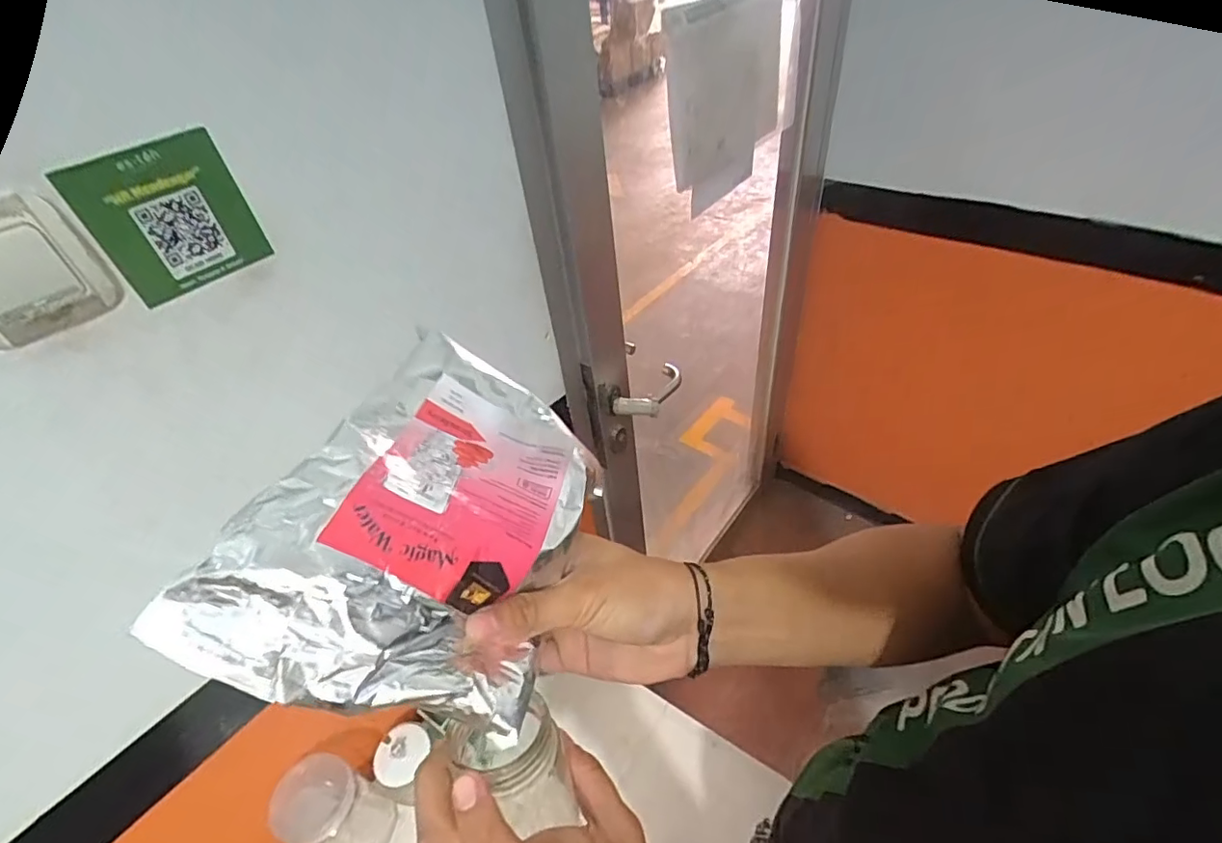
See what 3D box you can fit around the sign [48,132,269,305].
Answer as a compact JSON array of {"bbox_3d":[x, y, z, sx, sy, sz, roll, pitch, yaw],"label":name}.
[{"bbox_3d":[-0.320,-0.150,0.412,0.009,0.095,0.099,25,52,30],"label":"sign"}]

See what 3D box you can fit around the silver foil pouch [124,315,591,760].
[{"bbox_3d":[-0.094,0.049,0.325,0.162,0.030,0.231,30,45,-7],"label":"silver foil pouch"}]

